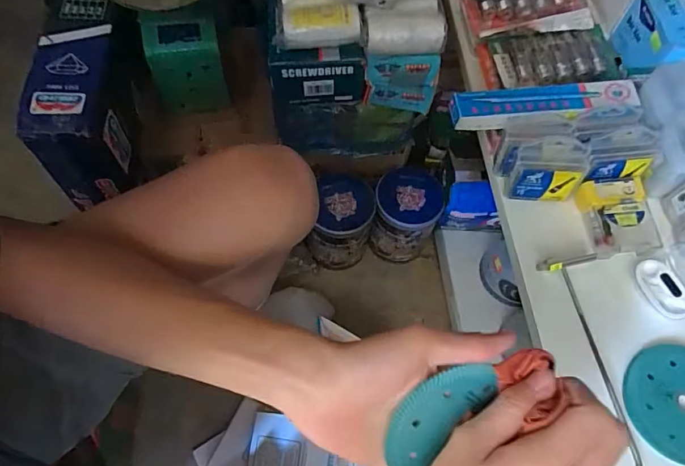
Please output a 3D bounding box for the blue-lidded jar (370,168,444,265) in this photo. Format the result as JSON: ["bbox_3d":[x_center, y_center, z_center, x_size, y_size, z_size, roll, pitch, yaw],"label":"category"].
[{"bbox_3d":[0.108,-0.028,0.806,0.111,0.161,0.113,1,64,-2],"label":"blue-lidded jar"}]

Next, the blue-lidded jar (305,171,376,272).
[{"bbox_3d":[-0.002,-0.016,0.782,0.098,0.160,0.106,1,64,-2],"label":"blue-lidded jar"}]

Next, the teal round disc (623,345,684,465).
[{"bbox_3d":[0.311,0.154,0.406,0.098,0.004,0.099,-2,65,4],"label":"teal round disc"}]

